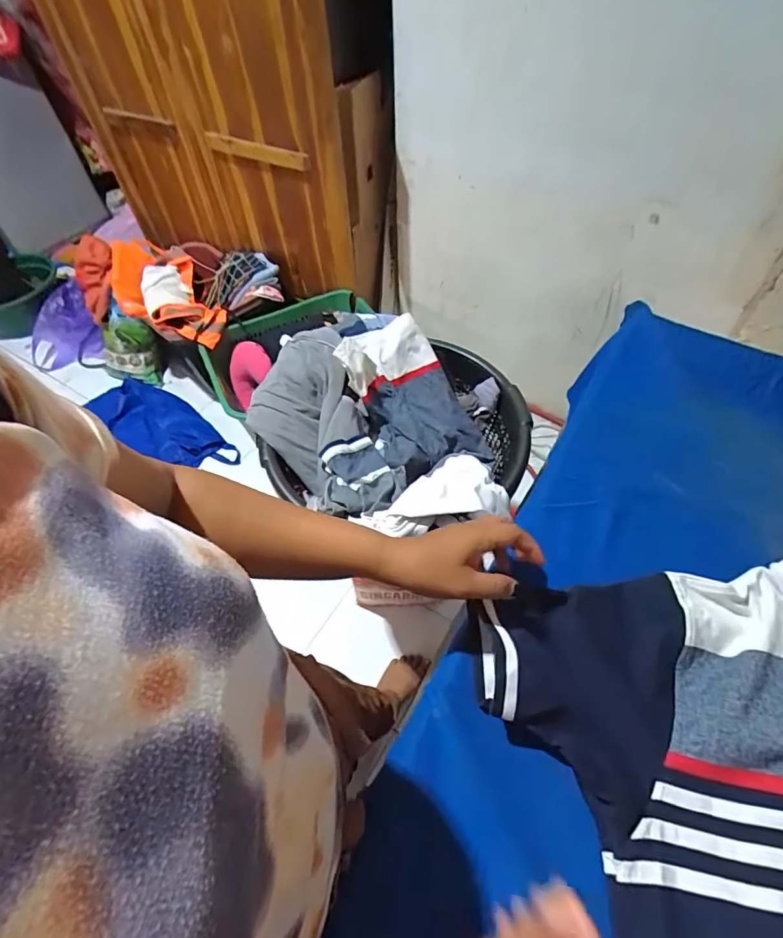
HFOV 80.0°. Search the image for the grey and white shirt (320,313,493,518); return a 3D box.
[{"bbox_3d":[-0.003,-0.109,0.863,0.300,0.138,0.326,-24,56,-14],"label":"grey and white shirt"}]

